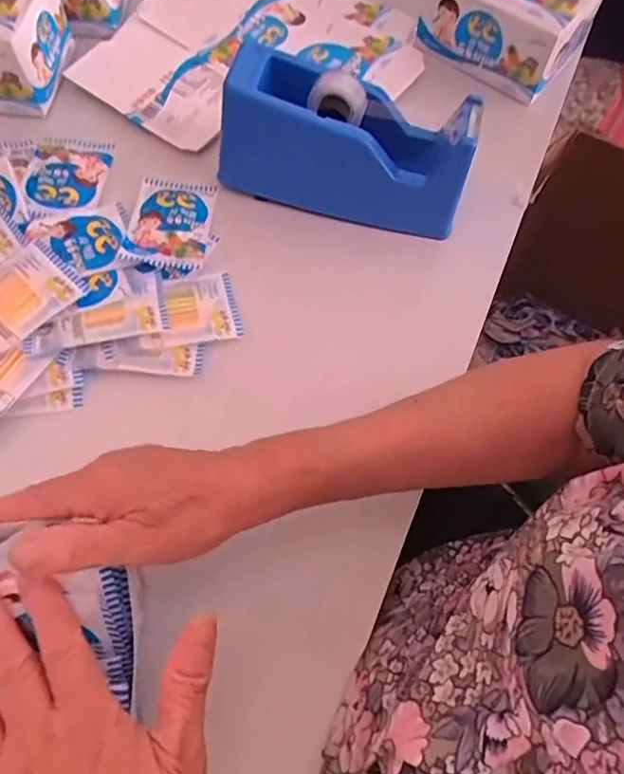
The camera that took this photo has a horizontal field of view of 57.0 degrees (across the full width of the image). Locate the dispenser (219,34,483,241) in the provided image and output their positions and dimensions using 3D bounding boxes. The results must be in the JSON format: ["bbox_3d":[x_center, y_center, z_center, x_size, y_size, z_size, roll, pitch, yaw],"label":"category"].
[{"bbox_3d":[0.030,-0.196,0.464,0.197,0.089,0.076,18,65,5],"label":"dispenser"}]

